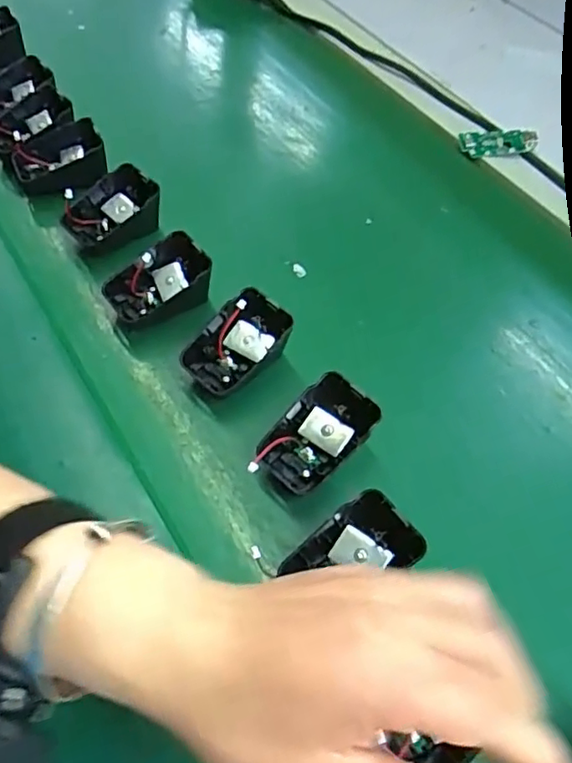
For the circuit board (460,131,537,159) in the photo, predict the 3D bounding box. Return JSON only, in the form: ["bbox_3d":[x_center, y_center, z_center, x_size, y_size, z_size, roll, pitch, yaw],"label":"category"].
[{"bbox_3d":[0.198,-0.222,0.564,0.069,0.010,0.026,1,85,6],"label":"circuit board"}]

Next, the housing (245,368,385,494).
[{"bbox_3d":[0.017,0.032,0.352,0.069,0.028,0.041,-35,64,-17],"label":"housing"}]

